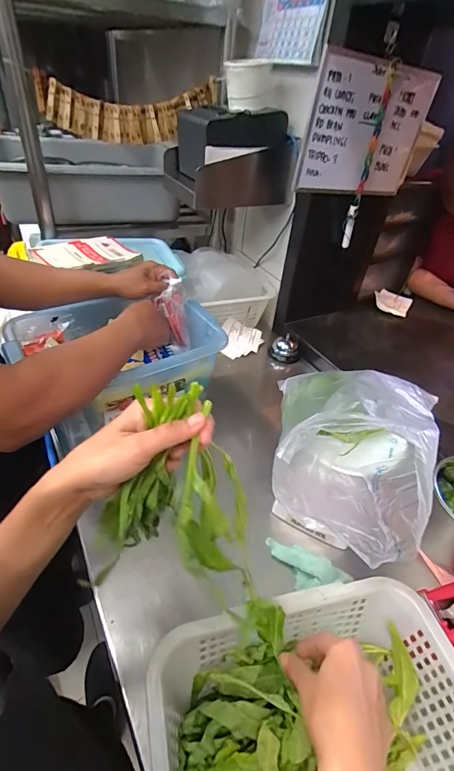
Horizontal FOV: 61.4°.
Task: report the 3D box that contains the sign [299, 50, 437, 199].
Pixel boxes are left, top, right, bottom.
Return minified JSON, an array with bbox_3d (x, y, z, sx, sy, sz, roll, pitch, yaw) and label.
[{"bbox_3d":[0.291,-0.510,0.778,0.310,0.220,0.018,-12,46,-26],"label":"sign"}]

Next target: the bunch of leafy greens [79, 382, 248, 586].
[{"bbox_3d":[-0.048,0.099,0.323,0.137,0.193,0.075,-2,40,-10],"label":"bunch of leafy greens"}]

